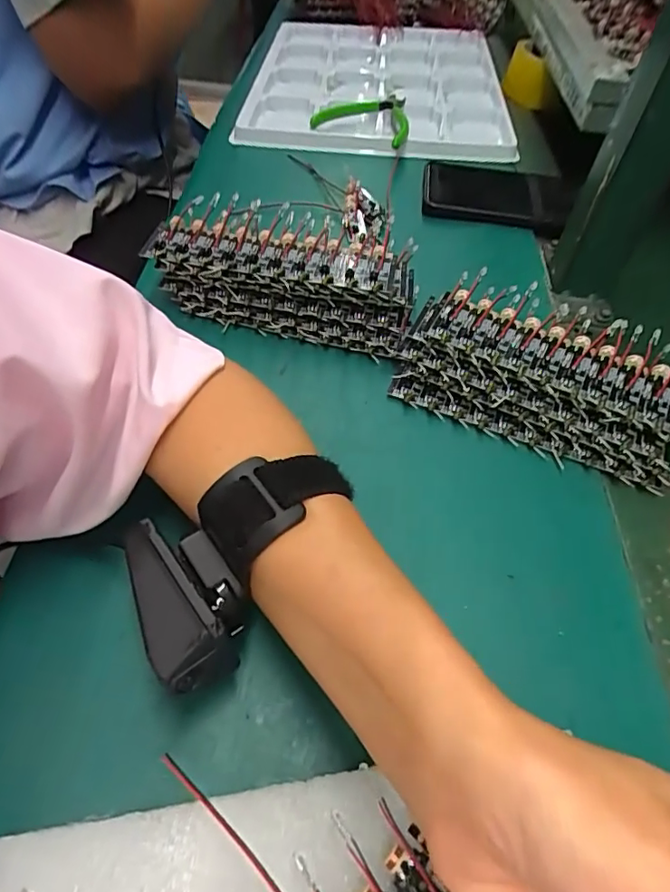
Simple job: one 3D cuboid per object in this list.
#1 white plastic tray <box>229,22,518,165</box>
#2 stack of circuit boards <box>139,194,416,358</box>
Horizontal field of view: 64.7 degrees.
[{"bbox_3d":[0.048,-0.443,0.640,0.279,0.038,0.388,2,49,0],"label":"white plastic tray"},{"bbox_3d":[-0.034,-0.117,0.367,0.177,0.049,0.085,16,52,6],"label":"stack of circuit boards"}]

